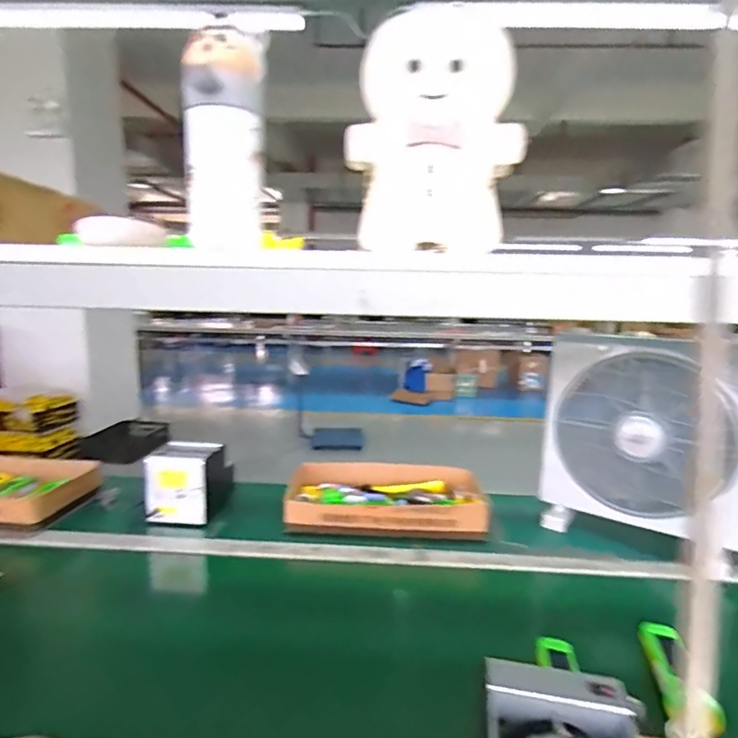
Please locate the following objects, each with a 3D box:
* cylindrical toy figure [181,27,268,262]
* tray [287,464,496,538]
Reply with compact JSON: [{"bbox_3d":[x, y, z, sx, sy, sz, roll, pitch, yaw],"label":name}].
[{"bbox_3d":[-0.141,-0.221,0.486,0.075,0.213,0.069,-1,10,-13],"label":"cylindrical toy figure"},{"bbox_3d":[0.038,0.284,1.098,0.423,0.066,0.227,1,10,1],"label":"tray"}]

